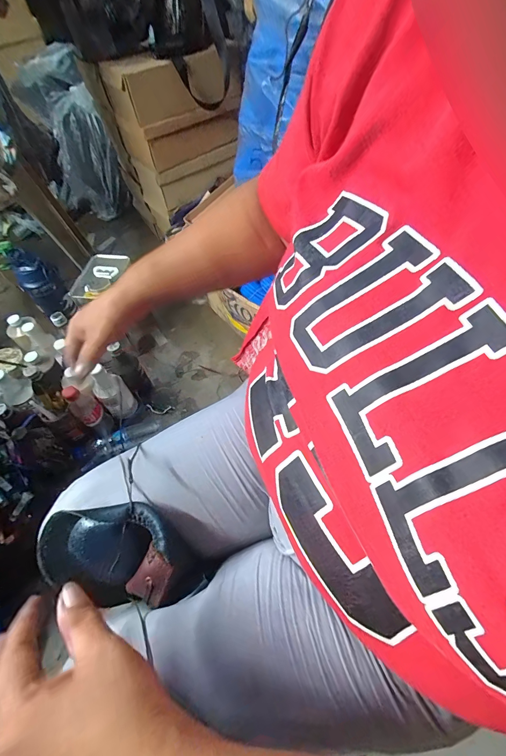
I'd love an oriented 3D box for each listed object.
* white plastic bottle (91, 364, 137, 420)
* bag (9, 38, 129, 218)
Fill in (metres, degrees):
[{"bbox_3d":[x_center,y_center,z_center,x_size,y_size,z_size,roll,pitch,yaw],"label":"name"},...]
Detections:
[{"bbox_3d":[-0.333,0.035,0.788,0.066,0.152,0.061,-37,63,-18],"label":"white plastic bottle"},{"bbox_3d":[-0.664,-0.889,1.185,0.243,0.583,0.253,-26,17,-13],"label":"bag"}]

